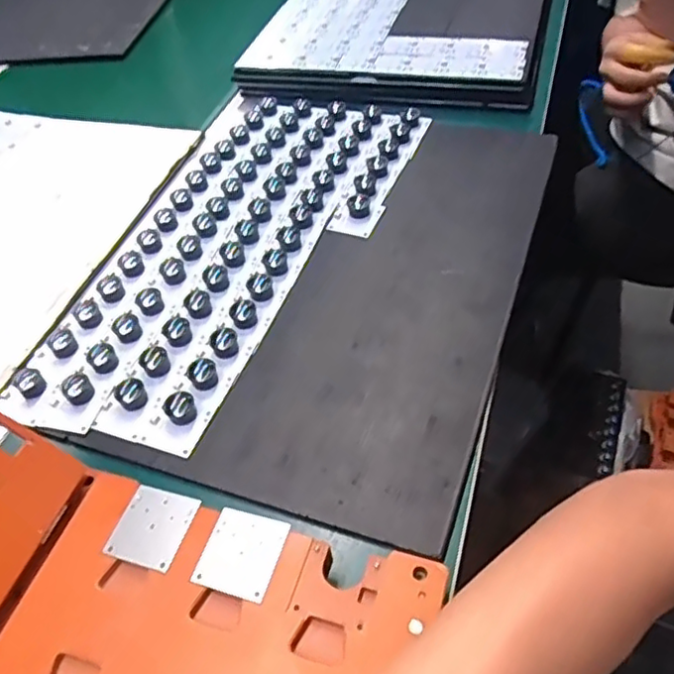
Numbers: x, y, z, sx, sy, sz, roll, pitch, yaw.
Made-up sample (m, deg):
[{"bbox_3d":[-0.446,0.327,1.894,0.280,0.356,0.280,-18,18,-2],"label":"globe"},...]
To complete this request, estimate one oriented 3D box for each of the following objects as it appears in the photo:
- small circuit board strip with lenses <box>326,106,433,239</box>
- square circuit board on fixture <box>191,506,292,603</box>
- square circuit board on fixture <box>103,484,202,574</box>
[{"bbox_3d":[0.042,-0.179,0.657,0.058,0.022,0.205,13,51,18],"label":"small circuit board strip with lenses"},{"bbox_3d":[-0.055,0.125,0.366,0.044,0.004,0.047,11,50,16],"label":"square circuit board on fixture"},{"bbox_3d":[-0.112,0.115,0.384,0.043,0.004,0.047,11,50,16],"label":"square circuit board on fixture"}]

